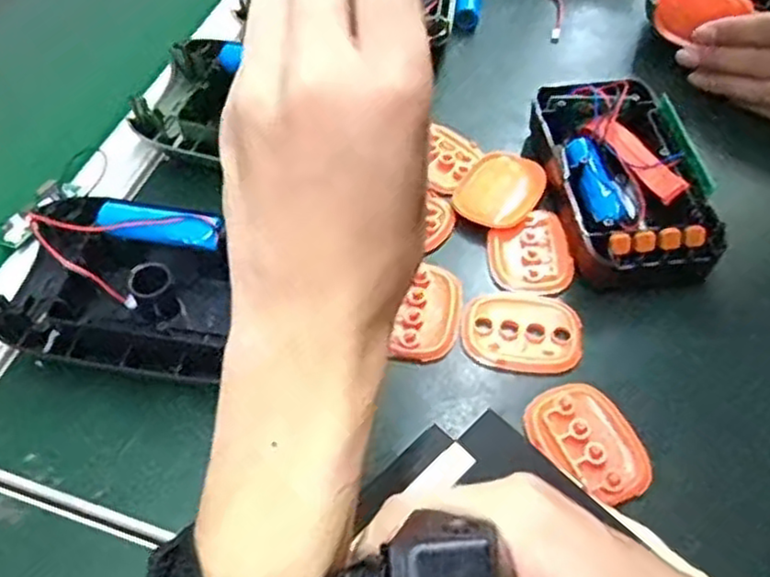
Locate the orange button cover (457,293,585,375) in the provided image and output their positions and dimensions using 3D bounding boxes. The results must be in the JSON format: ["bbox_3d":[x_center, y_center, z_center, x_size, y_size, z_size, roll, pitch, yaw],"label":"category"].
[{"bbox_3d":[0.073,0.022,0.387,0.065,0.007,0.049,8,55,6],"label":"orange button cover"}]

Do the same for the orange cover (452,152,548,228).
[{"bbox_3d":[0.069,-0.061,0.441,0.045,0.006,0.060,29,60,19],"label":"orange cover"}]

